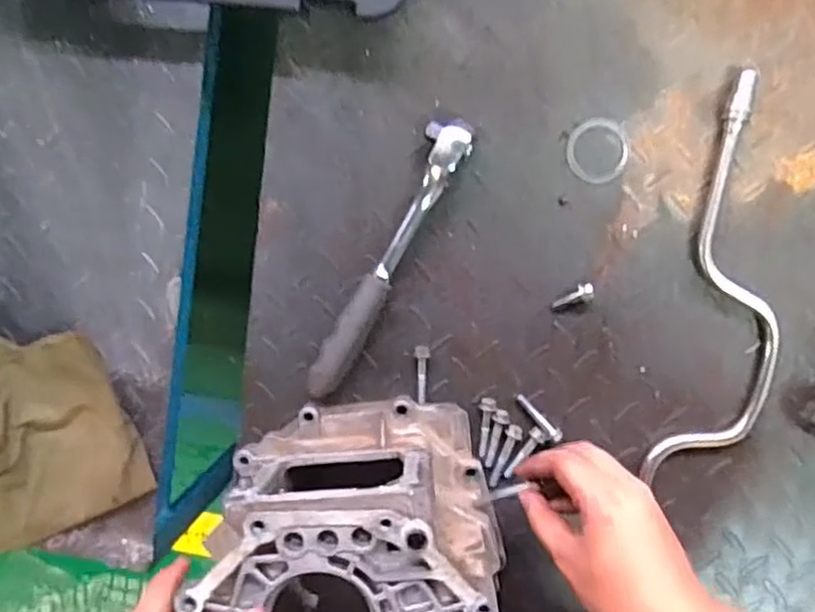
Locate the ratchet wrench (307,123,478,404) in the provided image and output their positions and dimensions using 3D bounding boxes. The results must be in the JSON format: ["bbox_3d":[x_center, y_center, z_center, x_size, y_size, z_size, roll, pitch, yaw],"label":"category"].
[{"bbox_3d":[-0.014,-0.035,0.537,0.035,0.043,0.236,26,94,0],"label":"ratchet wrench"}]

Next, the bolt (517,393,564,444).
[{"bbox_3d":[0.109,0.091,0.552,0.009,0.011,0.048,-42,91,4],"label":"bolt"}]

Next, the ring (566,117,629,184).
[{"bbox_3d":[0.152,-0.124,0.542,0.049,0.004,0.051,0,93,2],"label":"ring"}]

